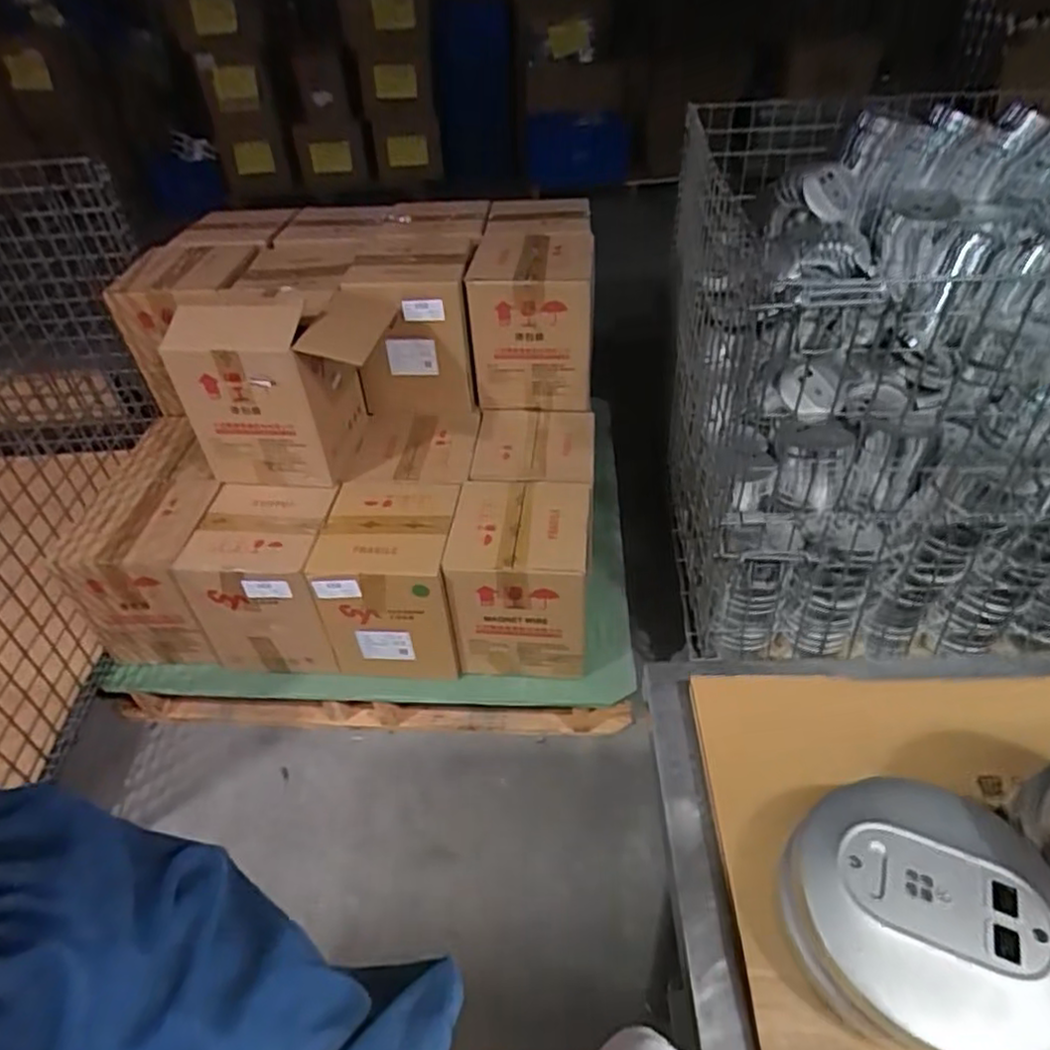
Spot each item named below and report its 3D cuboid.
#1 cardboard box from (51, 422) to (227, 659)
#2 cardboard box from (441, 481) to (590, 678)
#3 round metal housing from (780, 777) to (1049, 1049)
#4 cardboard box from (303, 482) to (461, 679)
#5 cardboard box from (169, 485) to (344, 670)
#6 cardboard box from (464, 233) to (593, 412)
[{"bbox_3d":[-0.675,0.025,1.335,0.239,0.245,0.435,-3,42,2],"label":"cardboard box"},{"bbox_3d":[-0.003,0.092,1.231,0.223,0.254,0.236,0,42,5],"label":"cardboard box"},{"bbox_3d":[0.214,0.208,0.368,0.131,0.049,0.131,-3,42,2],"label":"round metal housing"},{"bbox_3d":[-0.229,0.091,1.235,0.215,0.244,0.242,0,42,5],"label":"cardboard box"},{"bbox_3d":[-0.451,0.100,1.241,0.227,0.248,0.225,2,42,7],"label":"cardboard box"},{"bbox_3d":[0.022,-0.424,1.427,0.235,0.292,0.237,1,42,6],"label":"cardboard box"}]

